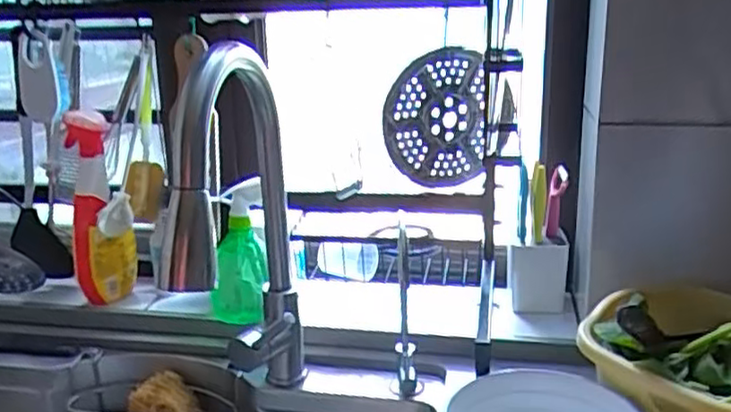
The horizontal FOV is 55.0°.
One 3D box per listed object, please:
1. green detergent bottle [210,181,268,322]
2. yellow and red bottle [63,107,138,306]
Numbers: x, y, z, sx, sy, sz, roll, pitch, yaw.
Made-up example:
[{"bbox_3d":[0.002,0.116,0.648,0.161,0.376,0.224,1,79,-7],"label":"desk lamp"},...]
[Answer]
[{"bbox_3d":[-0.178,0.061,0.969,0.077,0.190,0.069,-5,17,-13],"label":"green detergent bottle"},{"bbox_3d":[-0.393,0.003,1.037,0.083,0.271,0.098,-7,18,-18],"label":"yellow and red bottle"}]

